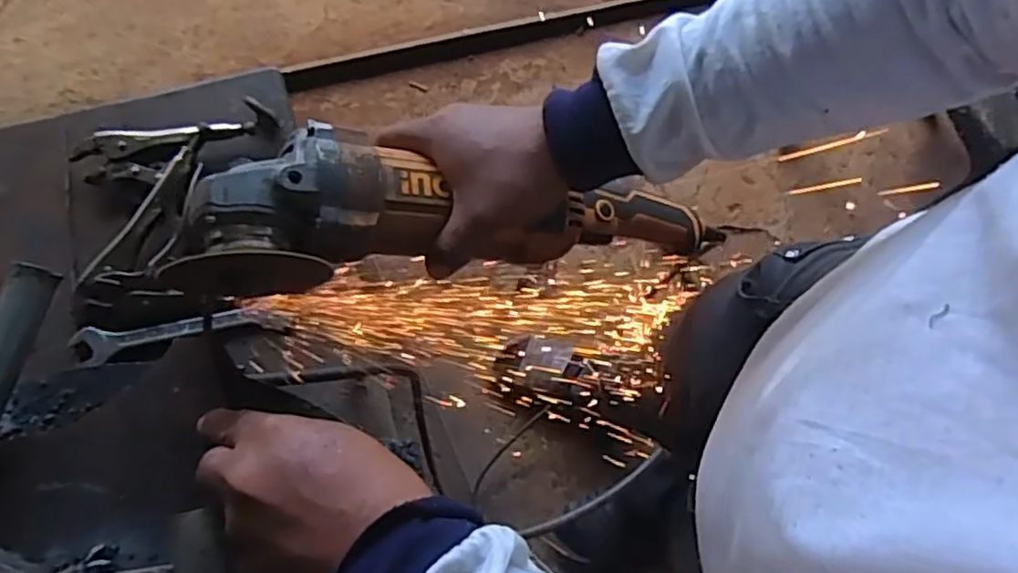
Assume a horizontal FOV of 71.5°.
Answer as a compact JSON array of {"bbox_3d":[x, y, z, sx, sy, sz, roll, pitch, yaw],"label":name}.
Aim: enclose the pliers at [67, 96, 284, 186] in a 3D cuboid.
[{"bbox_3d":[-0.341,-0.144,0.727,0.199,0.026,0.054,-12,80,-7],"label":"pliers"}]

